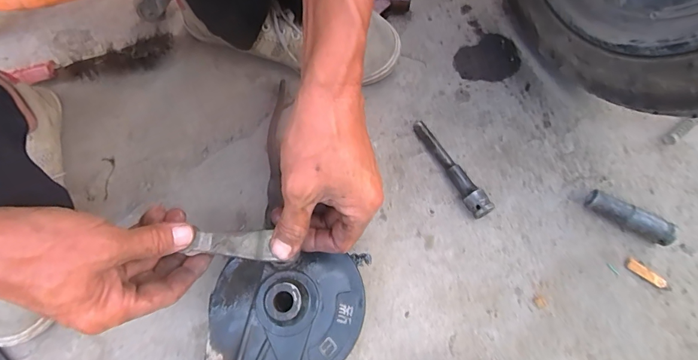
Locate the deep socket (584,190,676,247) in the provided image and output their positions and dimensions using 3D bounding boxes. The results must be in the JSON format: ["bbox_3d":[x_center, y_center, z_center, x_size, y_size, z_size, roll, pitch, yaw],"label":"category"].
[{"bbox_3d":[0.276,0.037,0.374,0.079,0.026,0.019,32,72,13],"label":"deep socket"}]

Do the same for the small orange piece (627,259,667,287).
[{"bbox_3d":[0.286,0.090,0.365,0.036,0.005,0.011,36,73,14],"label":"small orange piece"}]

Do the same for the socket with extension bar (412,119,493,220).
[{"bbox_3d":[0.106,-0.014,0.398,0.018,0.023,0.122,-25,69,-9],"label":"socket with extension bar"}]

